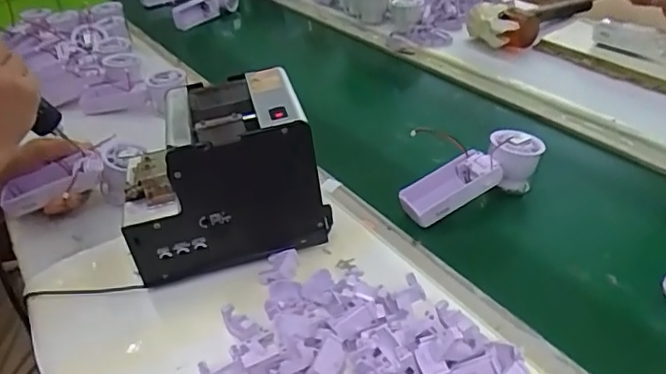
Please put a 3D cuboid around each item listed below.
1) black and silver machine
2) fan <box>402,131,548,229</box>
[{"bbox_3d":[-0.107,-0.015,0.579,0.178,0.153,0.140,-8,35,-3],"label":"black and silver machine"},{"bbox_3d":[0.154,-0.003,0.640,0.160,0.068,0.051,-25,37,-2],"label":"fan"}]

